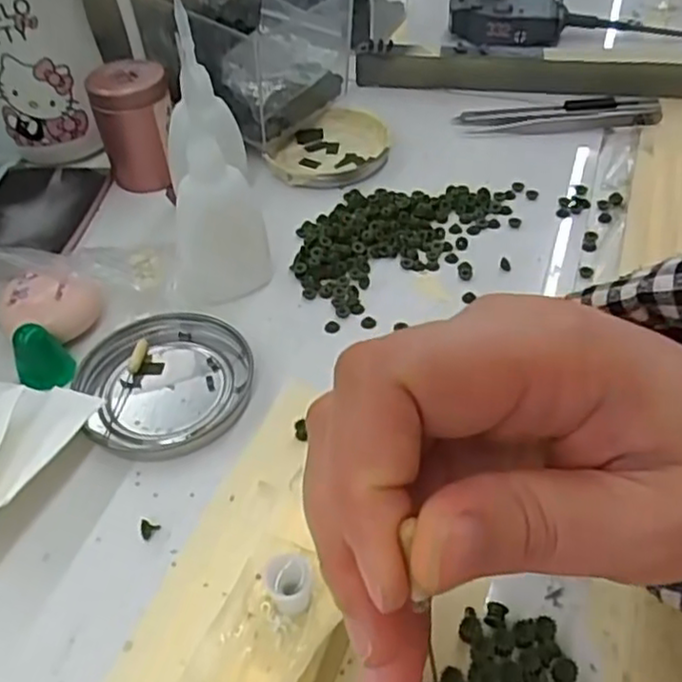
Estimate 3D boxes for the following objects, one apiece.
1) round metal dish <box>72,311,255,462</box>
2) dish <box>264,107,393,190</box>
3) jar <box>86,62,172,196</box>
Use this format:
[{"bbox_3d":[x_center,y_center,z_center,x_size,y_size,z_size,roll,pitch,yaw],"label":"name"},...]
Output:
[{"bbox_3d":[-0.078,0.017,0.317,0.076,0.009,0.073,-1,46,1],"label":"round metal dish"},{"bbox_3d":[-0.006,-0.120,0.445,0.068,0.015,0.077,22,51,22],"label":"dish"},{"bbox_3d":[-0.122,-0.128,0.418,0.042,0.072,0.044,-1,46,1],"label":"jar"}]

